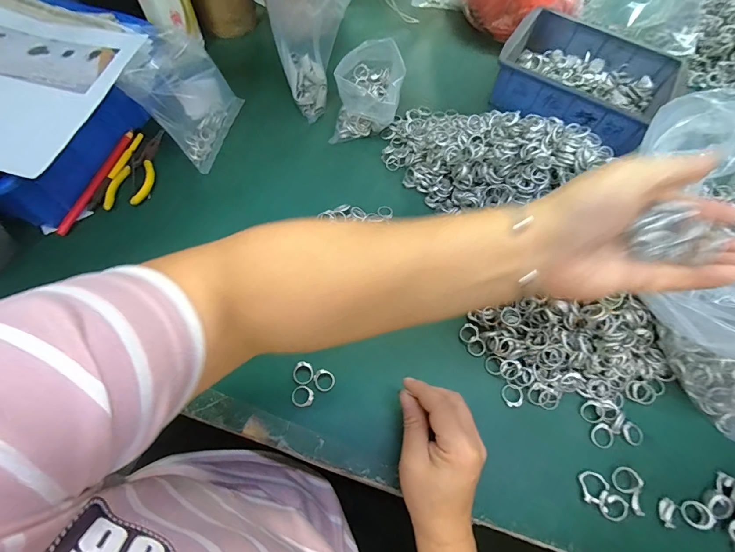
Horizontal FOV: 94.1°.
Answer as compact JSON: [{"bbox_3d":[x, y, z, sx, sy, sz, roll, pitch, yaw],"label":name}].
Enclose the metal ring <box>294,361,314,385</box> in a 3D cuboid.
[{"bbox_3d":[-0.065,0.099,0.348,0.020,0.004,0.021,1,64,-3],"label":"metal ring"}]

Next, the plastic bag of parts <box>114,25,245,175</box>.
[{"bbox_3d":[-0.235,-0.234,0.437,0.073,0.115,0.131,8,64,0],"label":"plastic bag of parts"}]

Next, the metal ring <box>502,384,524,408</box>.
[{"bbox_3d":[0.151,0.123,0.354,0.020,0.006,0.022,1,64,-3],"label":"metal ring"}]

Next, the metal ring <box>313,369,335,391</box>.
[{"bbox_3d":[-0.044,0.106,0.346,0.021,0.004,0.020,1,64,-3],"label":"metal ring"}]

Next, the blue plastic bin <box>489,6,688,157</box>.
[{"bbox_3d":[0.327,-0.304,0.526,0.222,0.072,0.181,31,66,11],"label":"blue plastic bin"}]

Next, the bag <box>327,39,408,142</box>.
[{"bbox_3d":[-0.003,-0.252,0.472,0.096,0.097,0.090,-3,64,-5],"label":"bag"}]

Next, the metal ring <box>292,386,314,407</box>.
[{"bbox_3d":[-0.064,0.119,0.340,0.021,0.004,0.020,1,64,-3],"label":"metal ring"}]

